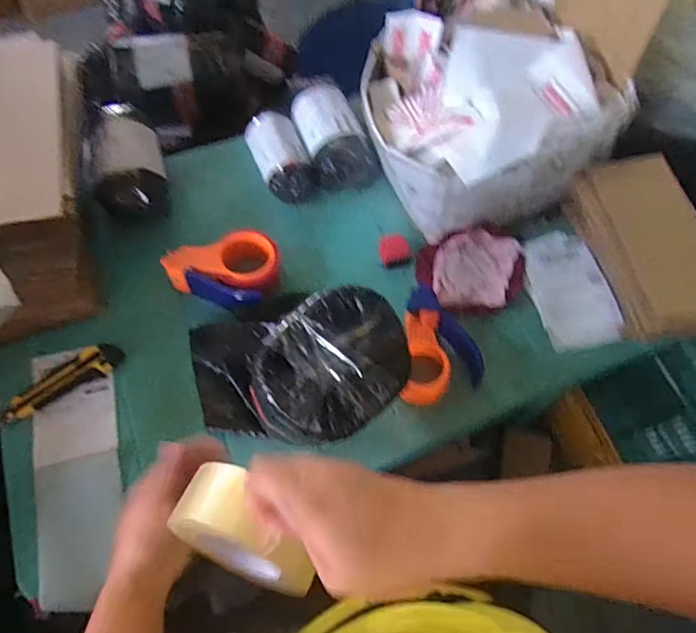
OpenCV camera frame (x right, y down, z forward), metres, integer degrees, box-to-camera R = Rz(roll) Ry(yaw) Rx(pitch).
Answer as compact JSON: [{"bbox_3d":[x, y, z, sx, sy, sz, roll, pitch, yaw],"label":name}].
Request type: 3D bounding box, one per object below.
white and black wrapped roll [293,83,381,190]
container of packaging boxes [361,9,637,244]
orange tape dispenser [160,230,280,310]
[{"bbox_3d":[-0.023,-0.293,0.785,0.093,0.084,0.157,-21,66,-10],"label":"white and black wrapped roll"},{"bbox_3d":[0.212,-0.318,0.743,0.353,0.153,0.303,-16,65,-8],"label":"container of packaging boxes"},{"bbox_3d":[-0.179,-0.075,0.714,0.149,0.059,0.124,20,66,9],"label":"orange tape dispenser"}]

